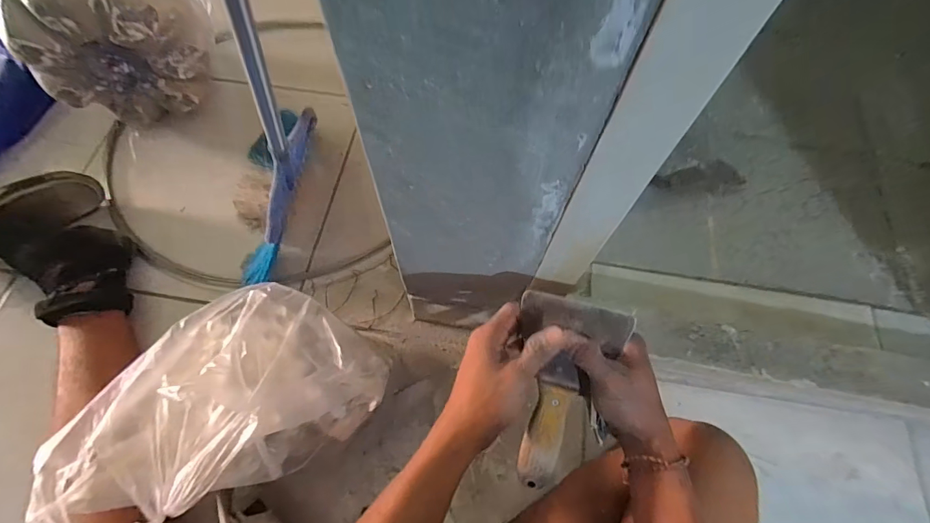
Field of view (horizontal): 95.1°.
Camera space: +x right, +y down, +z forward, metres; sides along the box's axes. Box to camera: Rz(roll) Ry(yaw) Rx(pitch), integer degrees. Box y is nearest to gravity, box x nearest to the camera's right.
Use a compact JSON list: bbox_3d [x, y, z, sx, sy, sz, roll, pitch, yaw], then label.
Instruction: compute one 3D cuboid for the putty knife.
[{"bbox_3d":[0.083,0.119,0.374,0.089,0.012,0.173,10,98,3],"label":"putty knife"}]

